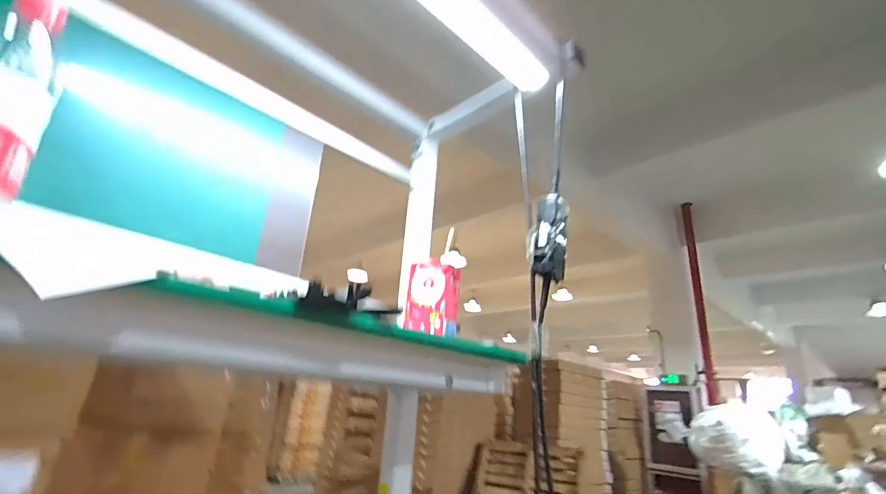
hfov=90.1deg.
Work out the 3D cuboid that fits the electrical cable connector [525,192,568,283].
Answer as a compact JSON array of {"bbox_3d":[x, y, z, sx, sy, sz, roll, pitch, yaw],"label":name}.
[{"bbox_3d":[0.152,-0.012,0.641,0.061,0.113,0.046,0,-20,11],"label":"electrical cable connector"}]

